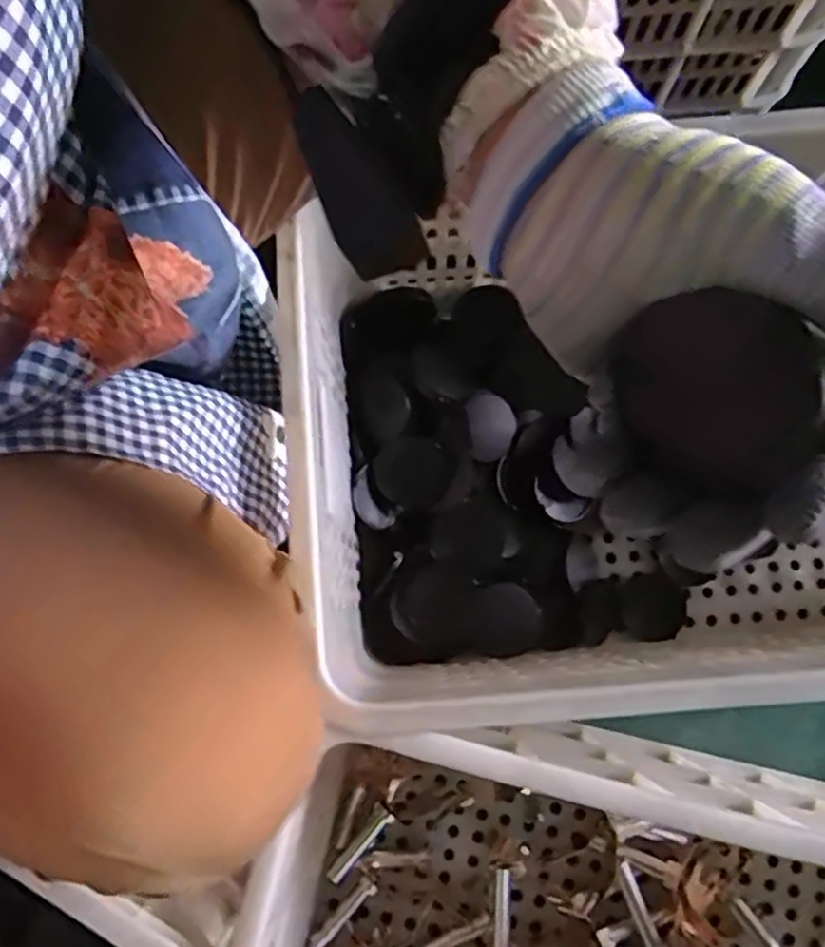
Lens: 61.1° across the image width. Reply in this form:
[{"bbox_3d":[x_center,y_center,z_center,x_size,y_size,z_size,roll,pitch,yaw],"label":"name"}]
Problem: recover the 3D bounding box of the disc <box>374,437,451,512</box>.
[{"bbox_3d":[0.000,-0.001,0.613,0.064,0.010,0.061,0,78,1],"label":"disc"}]

